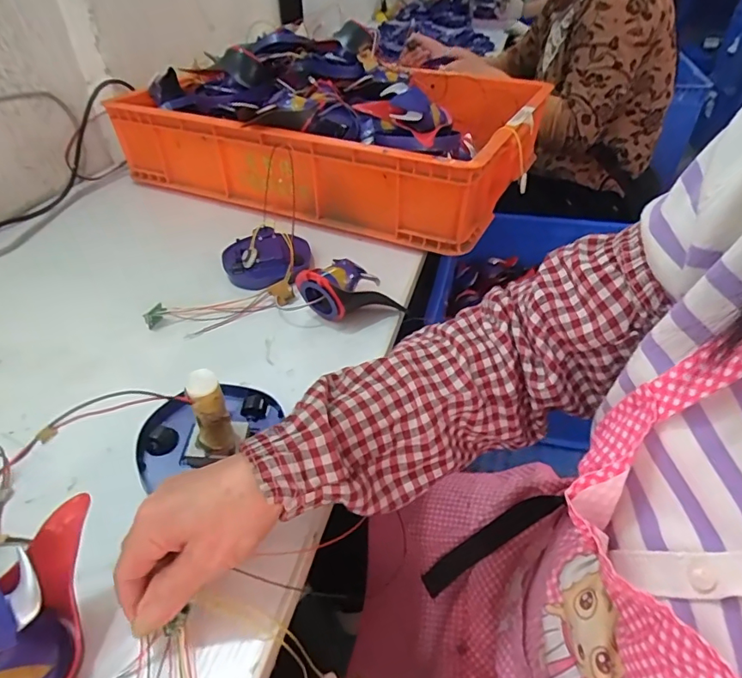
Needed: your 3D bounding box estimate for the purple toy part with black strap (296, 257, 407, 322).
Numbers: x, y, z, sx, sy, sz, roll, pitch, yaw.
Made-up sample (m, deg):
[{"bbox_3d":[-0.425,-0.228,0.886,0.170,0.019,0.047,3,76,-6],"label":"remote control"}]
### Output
[{"bbox_3d":[-0.026,-0.054,0.531,0.097,0.059,0.055,-18,44,-20],"label":"purple toy part with black strap"}]

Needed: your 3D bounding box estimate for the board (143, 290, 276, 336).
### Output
[{"bbox_3d":[-0.172,-0.028,0.533,0.130,0.017,0.042,-12,42,-14],"label":"board"}]

